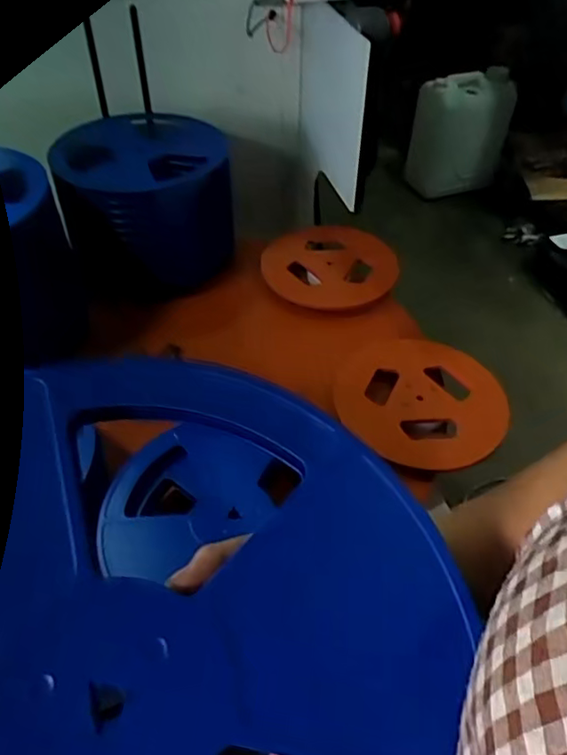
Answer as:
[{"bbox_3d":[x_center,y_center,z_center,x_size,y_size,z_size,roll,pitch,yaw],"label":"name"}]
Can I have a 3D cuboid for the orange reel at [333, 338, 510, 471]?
[{"bbox_3d":[0.220,0.033,0.983,0.264,0.052,0.265,2,44,6],"label":"orange reel"}]

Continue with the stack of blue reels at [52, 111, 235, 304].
[{"bbox_3d":[-0.239,-0.321,1.141,0.277,0.271,0.316,-5,43,-1],"label":"stack of blue reels"}]

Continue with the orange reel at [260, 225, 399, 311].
[{"bbox_3d":[0.090,-0.229,1.209,0.267,0.028,0.234,-23,60,-20],"label":"orange reel"}]

